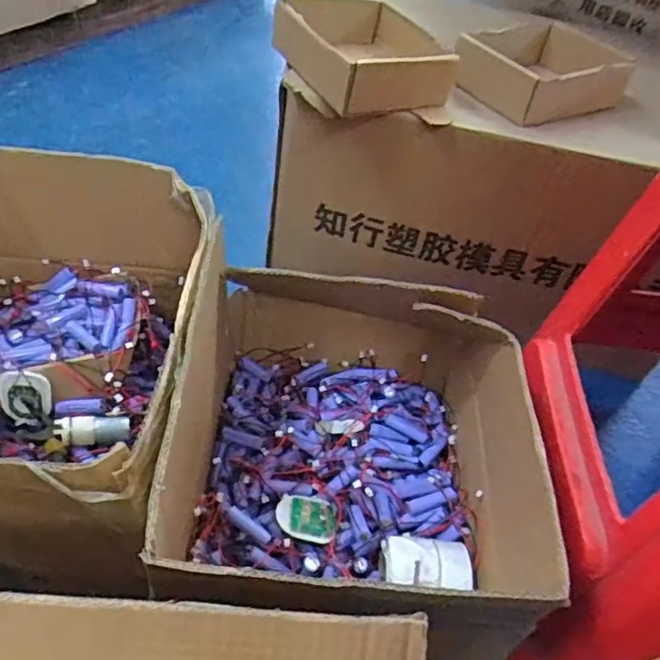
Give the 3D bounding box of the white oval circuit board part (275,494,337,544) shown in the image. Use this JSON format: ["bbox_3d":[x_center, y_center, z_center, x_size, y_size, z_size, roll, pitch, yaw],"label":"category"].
[{"bbox_3d":[-0.024,0.184,0.583,0.058,0.016,0.042,11,45,4],"label":"white oval circuit board part"}]

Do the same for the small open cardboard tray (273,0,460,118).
[{"bbox_3d":[0.036,-0.295,0.644,0.151,0.062,0.166,-16,49,-21],"label":"small open cardboard tray"}]

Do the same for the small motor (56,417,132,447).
[{"bbox_3d":[-0.221,0.093,0.563,0.064,0.023,0.022,-7,47,-14],"label":"small motor"}]

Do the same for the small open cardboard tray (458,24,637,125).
[{"bbox_3d":[0.237,-0.298,0.686,0.166,0.050,0.151,-23,52,-26],"label":"small open cardboard tray"}]

